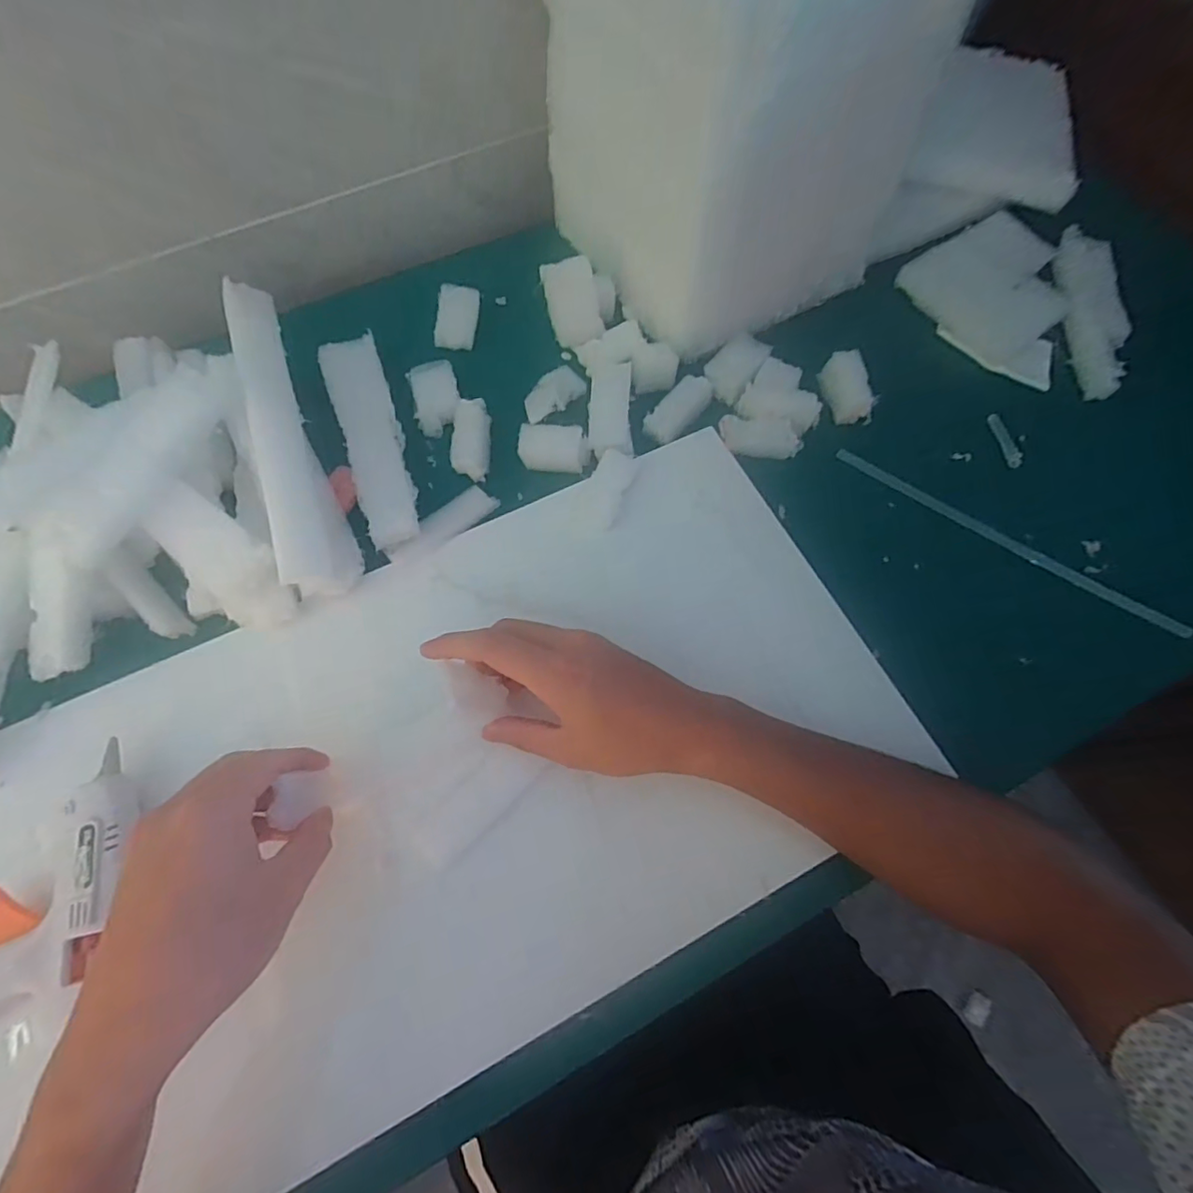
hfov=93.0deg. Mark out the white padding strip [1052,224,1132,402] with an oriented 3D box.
[{"bbox_3d":[0.435,-0.248,0.497,0.047,0.021,0.166,10,72,1],"label":"white padding strip"}]

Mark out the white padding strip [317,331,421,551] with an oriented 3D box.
[{"bbox_3d":[-0.169,-0.124,0.424,0.042,0.014,0.186,-20,74,-8],"label":"white padding strip"}]

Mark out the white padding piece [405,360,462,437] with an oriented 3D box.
[{"bbox_3d":[-0.128,-0.159,0.453,0.037,0.016,0.057,-16,74,-7],"label":"white padding piece"}]

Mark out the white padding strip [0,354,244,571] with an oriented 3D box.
[{"bbox_3d":[-0.289,-0.091,0.352,0.061,0.031,0.146,33,72,11],"label":"white padding strip"}]

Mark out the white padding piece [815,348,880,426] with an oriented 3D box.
[{"bbox_3d":[0.201,-0.167,0.454,0.034,0.010,0.058,-23,77,36],"label":"white padding piece"}]

